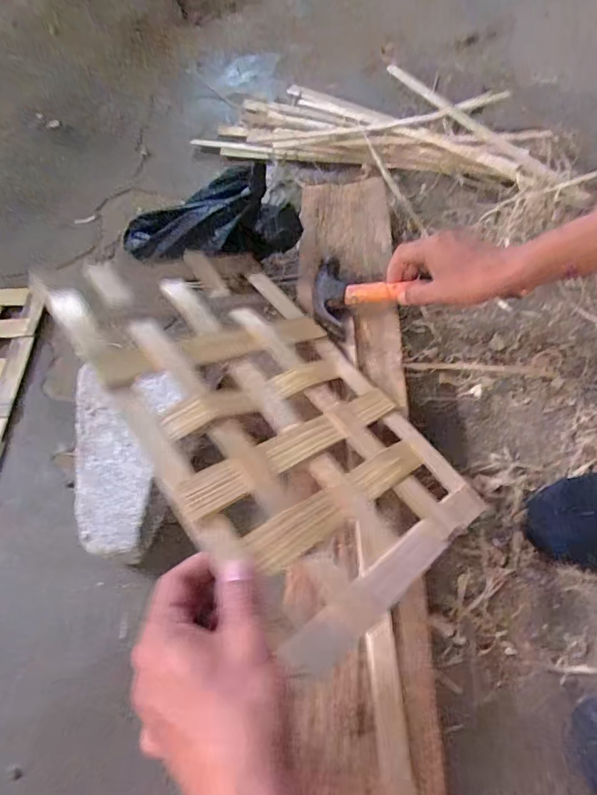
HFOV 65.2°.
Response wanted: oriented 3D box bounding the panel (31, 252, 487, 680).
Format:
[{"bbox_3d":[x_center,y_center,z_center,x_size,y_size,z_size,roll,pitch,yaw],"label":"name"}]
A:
[{"bbox_3d":[-0.023,-0.005,0.385,0.233,0.014,0.352,-22,64,-42],"label":"panel"}]

